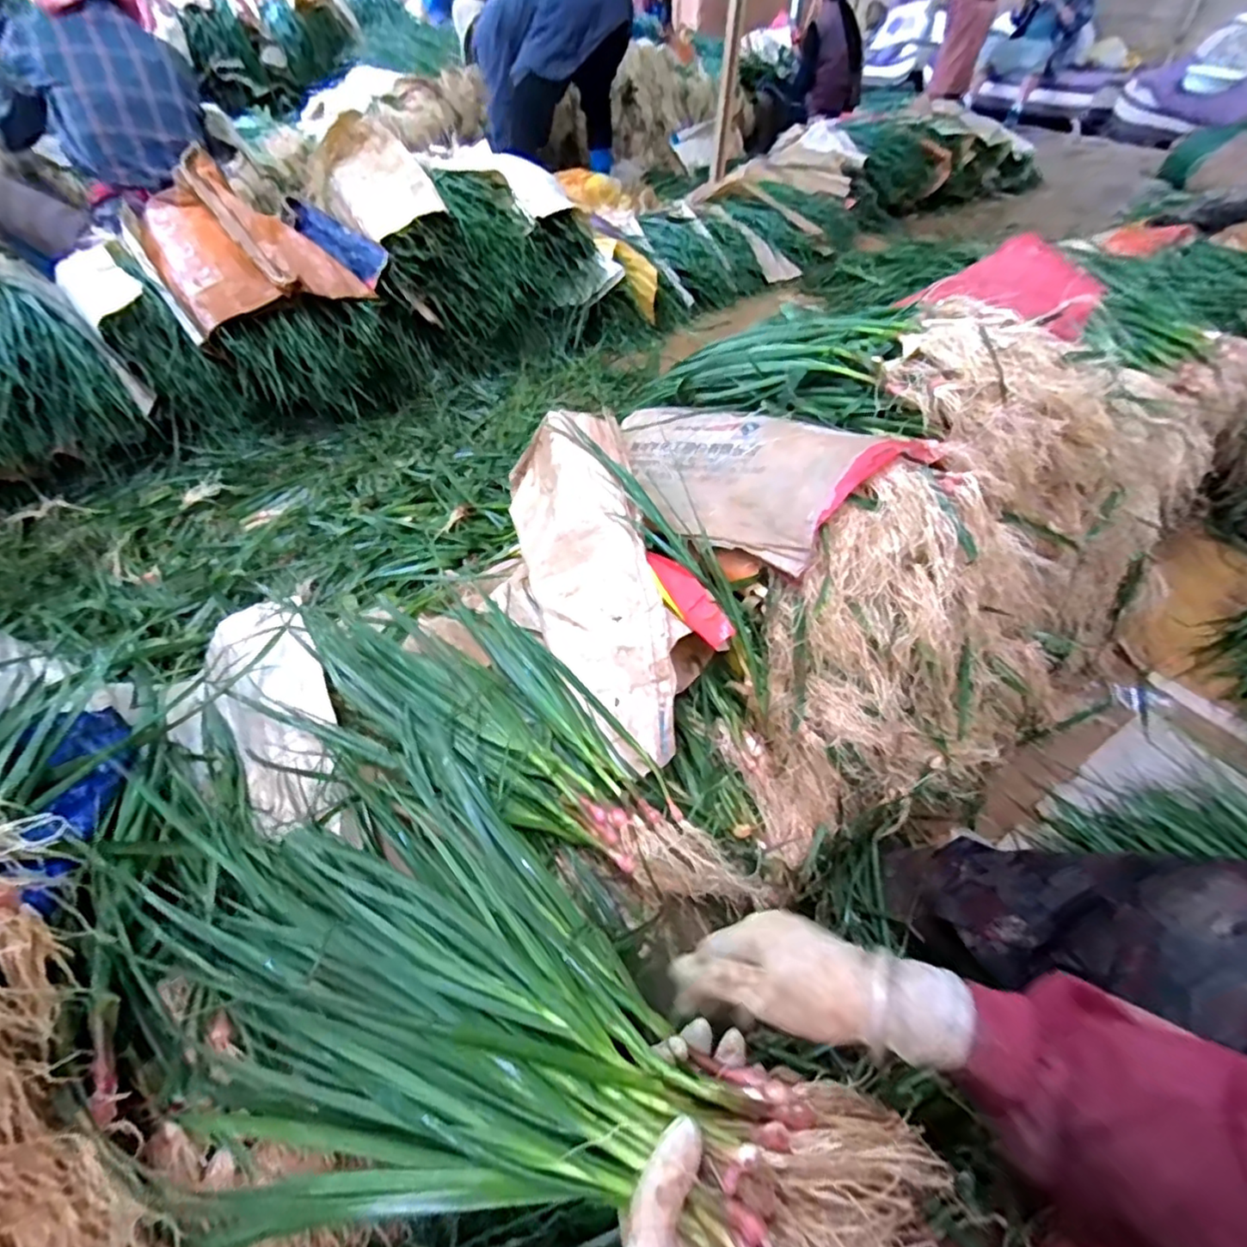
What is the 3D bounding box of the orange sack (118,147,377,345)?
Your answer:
[{"bbox_3d":[-0.875,-0.862,1.420,0.361,0.234,0.579,-30,54,-28],"label":"orange sack"}]

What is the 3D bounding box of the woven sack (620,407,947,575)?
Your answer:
[{"bbox_3d":[0.113,-0.196,0.807,0.446,0.084,0.221,28,78,45],"label":"woven sack"}]

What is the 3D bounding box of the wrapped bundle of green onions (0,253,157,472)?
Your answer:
[{"bbox_3d":[-1.192,-0.514,1.237,0.325,0.244,0.416,-33,56,-30],"label":"wrapped bundle of green onions"}]

